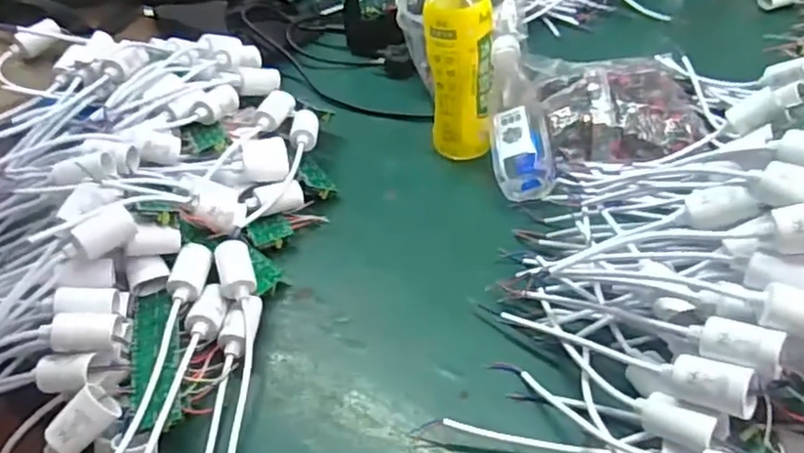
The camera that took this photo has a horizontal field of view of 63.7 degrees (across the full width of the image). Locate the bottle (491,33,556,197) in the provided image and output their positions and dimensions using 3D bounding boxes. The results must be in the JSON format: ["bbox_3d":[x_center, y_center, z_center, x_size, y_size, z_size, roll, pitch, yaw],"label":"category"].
[{"bbox_3d":[0.119,-0.118,0.663,0.062,0.056,0.190,-4,62,4],"label":"bottle"}]

